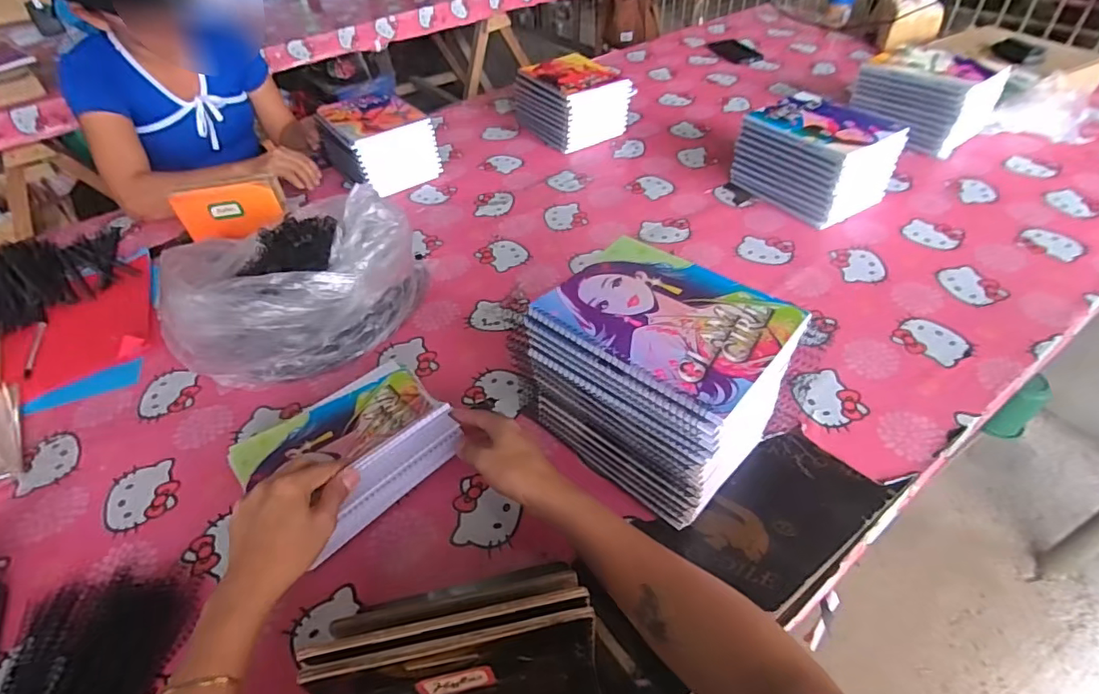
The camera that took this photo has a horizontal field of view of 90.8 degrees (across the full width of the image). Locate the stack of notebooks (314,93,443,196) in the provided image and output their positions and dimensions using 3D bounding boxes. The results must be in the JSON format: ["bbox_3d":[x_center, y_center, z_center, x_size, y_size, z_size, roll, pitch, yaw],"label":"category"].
[{"bbox_3d":[-0.331,-0.397,1.051,0.165,0.116,0.218,-28,49,-22],"label":"stack of notebooks"}]

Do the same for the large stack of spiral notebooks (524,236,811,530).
[{"bbox_3d":[0.104,0.034,0.538,0.195,0.188,0.152,31,55,30],"label":"large stack of spiral notebooks"}]

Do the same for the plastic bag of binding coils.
[{"bbox_3d":[-0.319,-0.074,0.702,0.305,0.157,0.196,-20,47,-15],"label":"plastic bag of binding coils"}]

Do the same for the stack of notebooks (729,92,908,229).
[{"bbox_3d":[0.432,-0.309,0.890,0.153,0.118,0.202,-26,49,-21],"label":"stack of notebooks"}]

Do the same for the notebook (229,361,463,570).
[{"bbox_3d":[-0.215,0.105,0.579,0.195,0.077,0.153,-32,51,-25],"label":"notebook"}]

